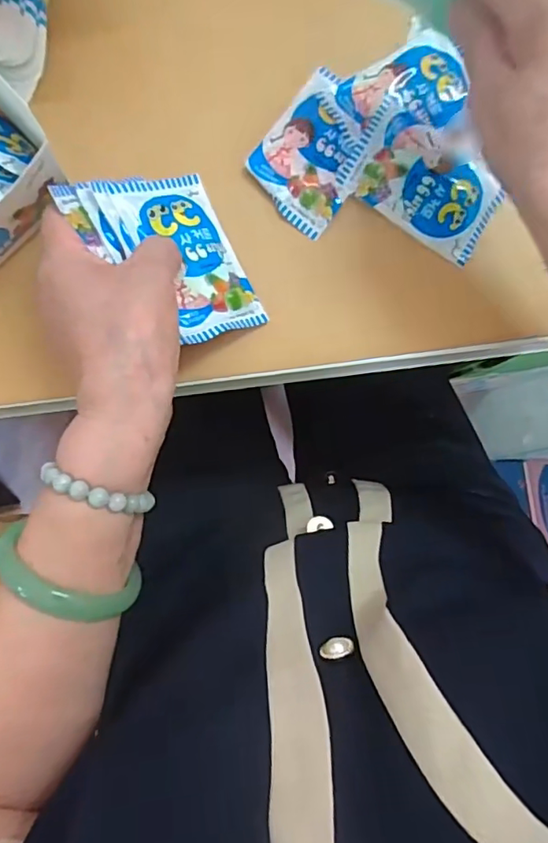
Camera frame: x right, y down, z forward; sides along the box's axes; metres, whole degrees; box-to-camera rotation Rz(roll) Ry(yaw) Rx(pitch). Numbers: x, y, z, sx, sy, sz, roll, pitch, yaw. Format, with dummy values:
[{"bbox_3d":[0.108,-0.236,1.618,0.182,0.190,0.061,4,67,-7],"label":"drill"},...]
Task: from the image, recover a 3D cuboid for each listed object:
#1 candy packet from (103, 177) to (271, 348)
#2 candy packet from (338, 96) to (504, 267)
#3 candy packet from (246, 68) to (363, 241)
[{"bbox_3d":[-0.049,-0.101,0.329,0.060,0.006,0.102,-26,90,-36],"label":"candy packet"},{"bbox_3d":[0.100,-0.158,0.358,0.098,0.005,0.068,28,84,-3],"label":"candy packet"},{"bbox_3d":[0.029,-0.177,0.356,0.065,0.008,0.094,36,84,-2],"label":"candy packet"}]

